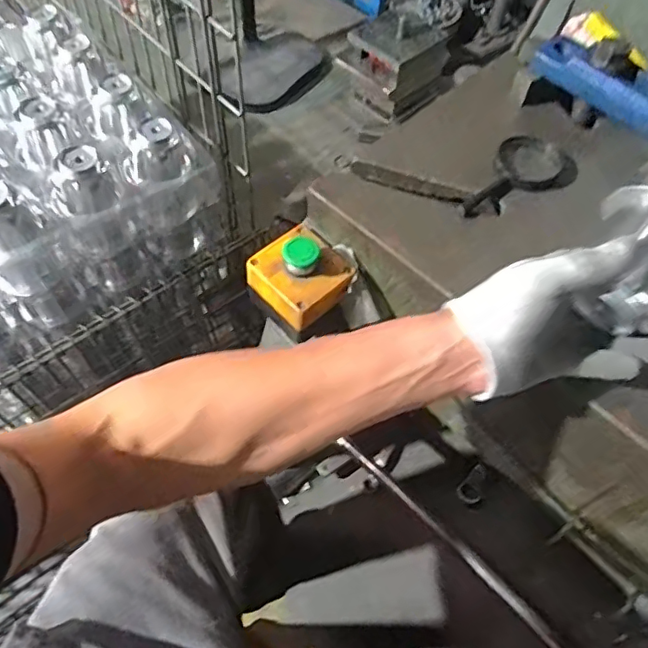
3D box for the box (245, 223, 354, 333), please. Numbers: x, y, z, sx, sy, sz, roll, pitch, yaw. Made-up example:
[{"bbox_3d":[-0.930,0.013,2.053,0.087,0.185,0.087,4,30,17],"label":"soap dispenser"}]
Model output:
[{"bbox_3d":[-0.023,-0.049,0.520,0.085,0.050,0.082,-38,67,-22],"label":"box"}]

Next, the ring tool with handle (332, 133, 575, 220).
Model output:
[{"bbox_3d":[0.135,-0.139,0.536,0.214,0.032,0.094,-1,59,-3],"label":"ring tool with handle"}]

